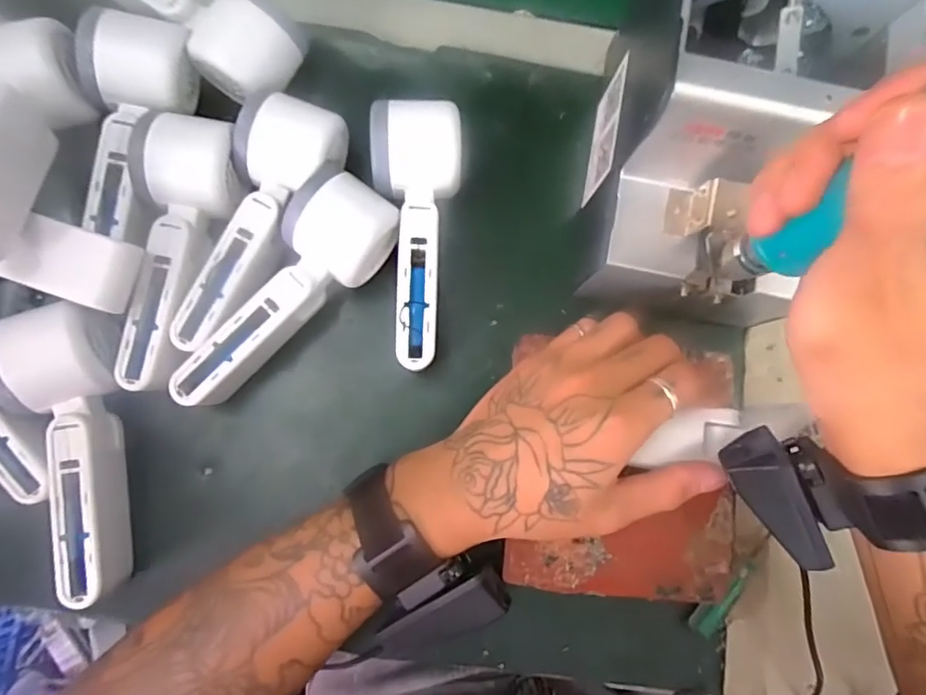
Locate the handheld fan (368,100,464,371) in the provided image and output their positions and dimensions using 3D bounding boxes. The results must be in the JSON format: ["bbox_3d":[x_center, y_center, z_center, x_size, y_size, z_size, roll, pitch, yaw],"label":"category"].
[{"bbox_3d":[-0.029,-0.067,0.344,0.057,0.054,0.161,-4,82,-4],"label":"handheld fan"}]

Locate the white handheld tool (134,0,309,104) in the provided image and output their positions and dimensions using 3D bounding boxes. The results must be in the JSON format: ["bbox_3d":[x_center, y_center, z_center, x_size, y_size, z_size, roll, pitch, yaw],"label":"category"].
[{"bbox_3d":[-0.184,-0.218,0.353,0.166,0.045,0.062,32,81,2],"label":"white handheld tool"}]

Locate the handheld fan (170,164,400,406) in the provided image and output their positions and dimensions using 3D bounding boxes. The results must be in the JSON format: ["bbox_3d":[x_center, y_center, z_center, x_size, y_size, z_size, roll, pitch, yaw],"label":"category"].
[{"bbox_3d":[-0.111,-0.035,0.333,0.058,0.044,0.163,43,81,3],"label":"handheld fan"}]

